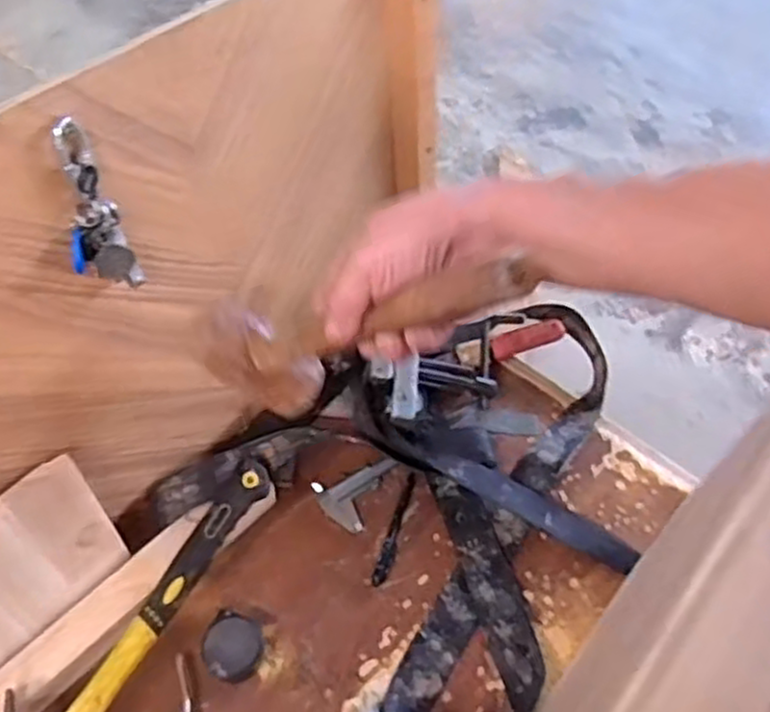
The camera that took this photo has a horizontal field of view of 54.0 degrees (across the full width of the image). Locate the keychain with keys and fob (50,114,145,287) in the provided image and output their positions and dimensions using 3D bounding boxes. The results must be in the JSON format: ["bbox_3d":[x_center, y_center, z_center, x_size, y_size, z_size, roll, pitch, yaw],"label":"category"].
[{"bbox_3d":[-0.205,-0.100,0.530,0.046,0.131,0.042,-18,56,-17],"label":"keychain with keys and fob"}]

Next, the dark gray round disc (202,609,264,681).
[{"bbox_3d":[-0.148,0.279,0.727,0.063,0.030,0.056,35,58,19],"label":"dark gray round disc"}]

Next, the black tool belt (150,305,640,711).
[{"bbox_3d":[0.089,0.121,0.829,0.399,0.060,0.516,38,59,21],"label":"black tool belt"}]

